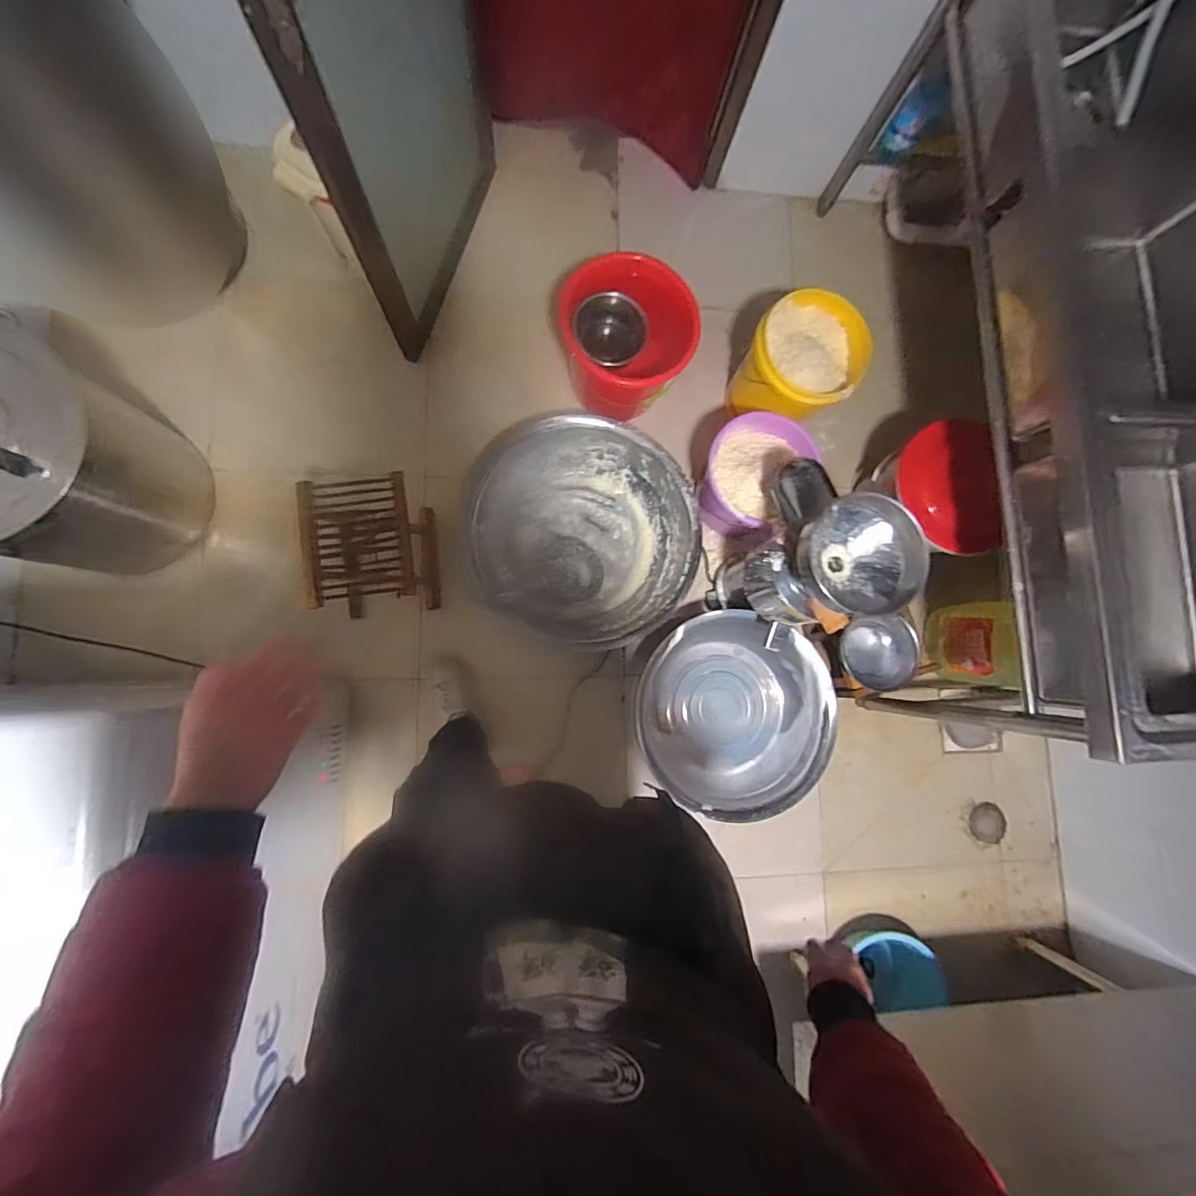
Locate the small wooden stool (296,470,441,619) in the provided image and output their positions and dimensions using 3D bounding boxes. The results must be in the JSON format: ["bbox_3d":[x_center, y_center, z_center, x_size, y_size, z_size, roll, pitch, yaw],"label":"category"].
[{"bbox_3d":[-0.598,-0.131,1.382,0.261,0.341,0.300,-7,85,-7],"label":"small wooden stool"}]

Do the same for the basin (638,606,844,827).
[{"bbox_3d":[0.394,0.338,1.499,0.558,0.237,0.557,1,84,-6],"label":"basin"}]

